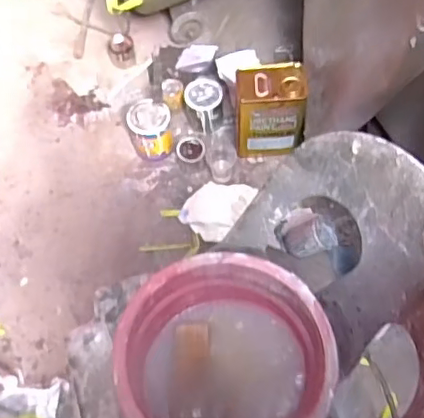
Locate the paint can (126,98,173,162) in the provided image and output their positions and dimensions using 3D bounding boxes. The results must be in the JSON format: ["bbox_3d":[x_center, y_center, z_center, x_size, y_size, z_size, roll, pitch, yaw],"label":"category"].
[{"bbox_3d":[-0.161,-0.203,1.558,0.108,0.152,0.116,0,62,1],"label":"paint can"}]

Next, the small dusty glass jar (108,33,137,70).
[{"bbox_3d":[-0.262,-0.457,1.728,0.071,0.083,0.077,0,62,1],"label":"small dusty glass jar"}]

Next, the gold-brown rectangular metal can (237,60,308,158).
[{"bbox_3d":[0.144,-0.244,1.496,0.169,0.252,0.108,3,63,2],"label":"gold-brown rectangular metal can"}]

